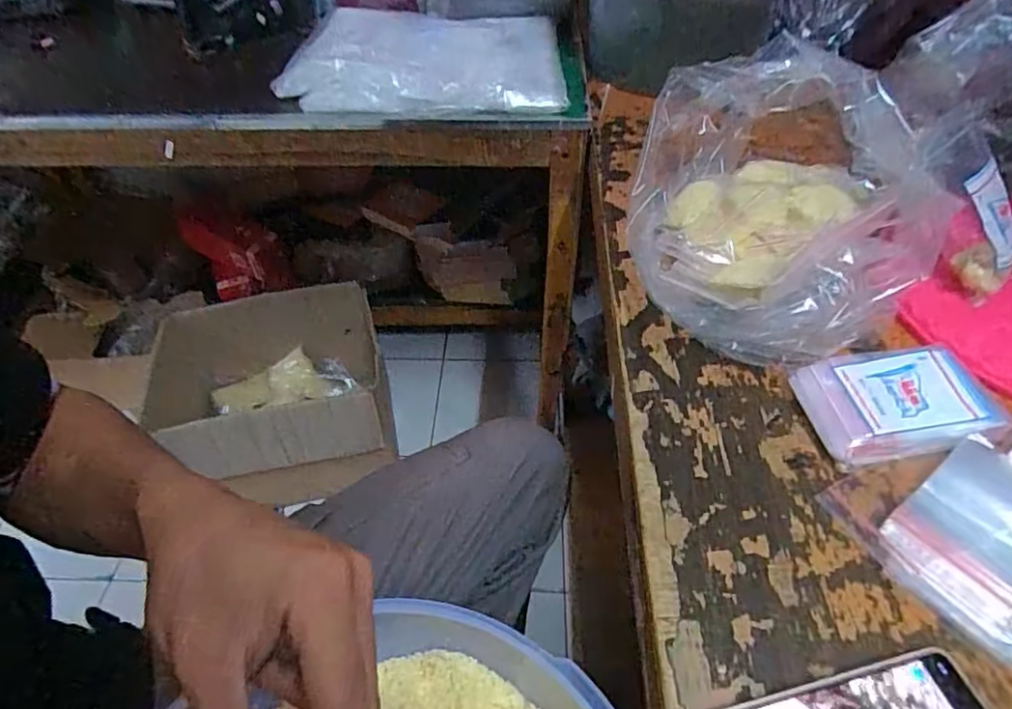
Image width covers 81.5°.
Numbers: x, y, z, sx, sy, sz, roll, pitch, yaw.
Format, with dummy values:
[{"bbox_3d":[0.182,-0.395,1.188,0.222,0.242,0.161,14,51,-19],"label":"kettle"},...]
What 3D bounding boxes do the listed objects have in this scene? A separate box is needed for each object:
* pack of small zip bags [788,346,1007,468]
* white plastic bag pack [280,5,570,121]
[{"bbox_3d":[0.279,0.033,0.418,0.115,0.029,0.077,-6,48,-1],"label":"pack of small zip bags"},{"bbox_3d":[-0.112,-0.417,0.809,0.369,0.062,0.268,-1,48,3],"label":"white plastic bag pack"}]

